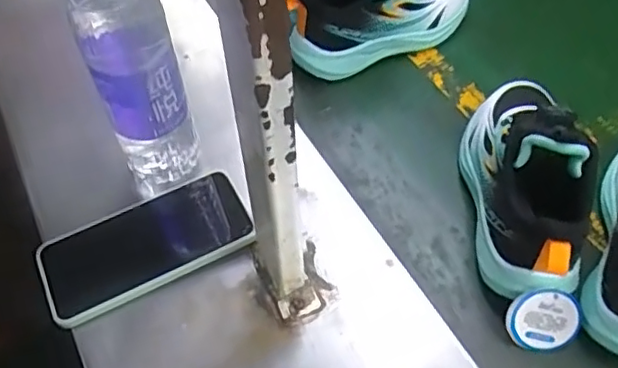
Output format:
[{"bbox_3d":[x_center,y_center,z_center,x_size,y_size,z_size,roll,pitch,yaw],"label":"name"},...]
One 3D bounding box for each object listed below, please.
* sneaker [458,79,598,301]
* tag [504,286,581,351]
[{"bbox_3d":[0.169,-0.016,0.475,0.073,0.115,0.205,0,52,2],"label":"sneaker"},{"bbox_3d":[0.169,0.098,0.438,0.051,0.048,0.004,2,14,3],"label":"tag"}]

